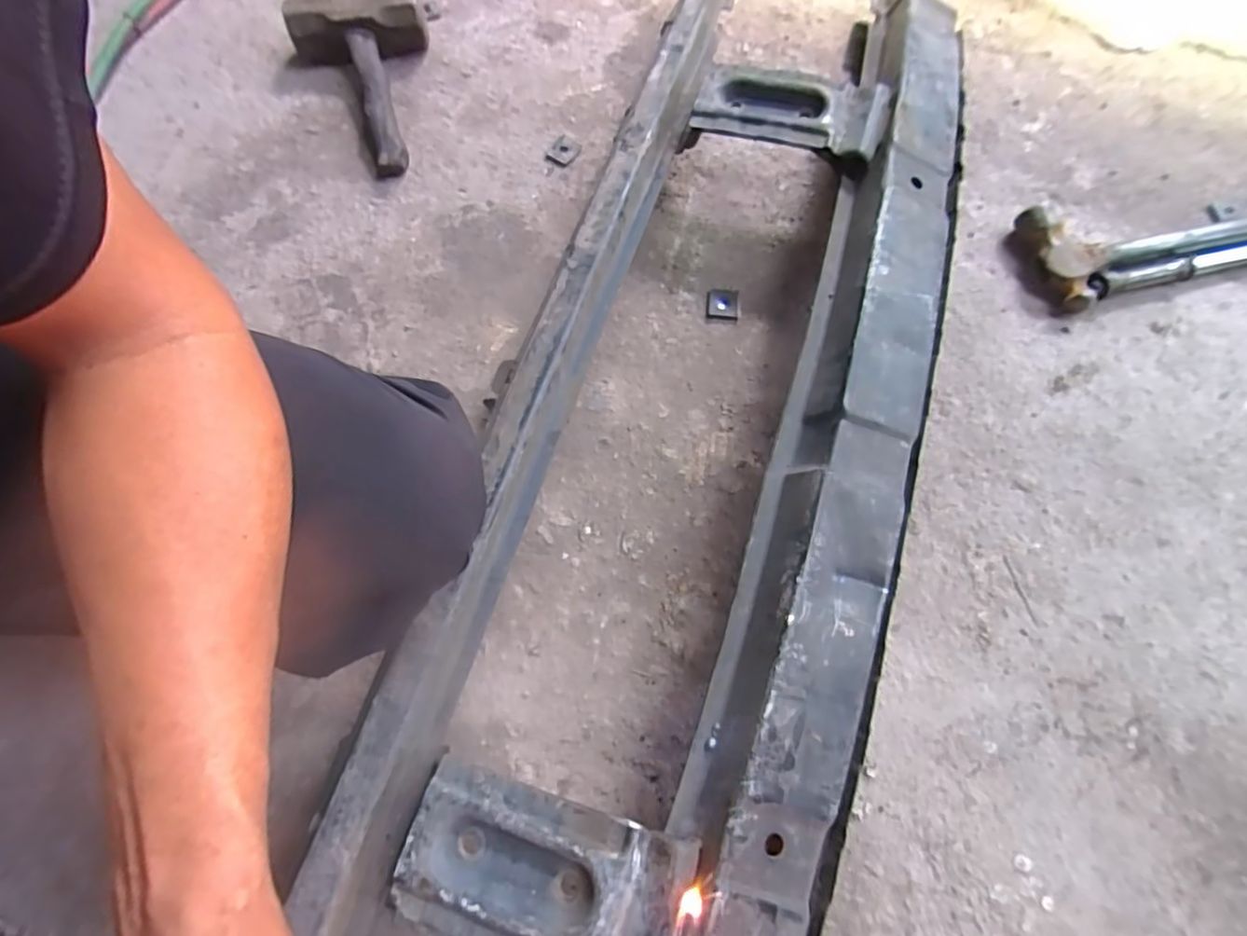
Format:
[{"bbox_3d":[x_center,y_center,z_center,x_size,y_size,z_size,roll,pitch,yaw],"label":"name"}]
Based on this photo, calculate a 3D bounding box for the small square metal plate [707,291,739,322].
[{"bbox_3d":[0.107,-0.176,0.633,0.033,0.004,0.038,4,71,2],"label":"small square metal plate"}]

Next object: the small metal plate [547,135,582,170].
[{"bbox_3d":[-0.070,-0.379,0.700,0.032,0.004,0.041,25,73,9],"label":"small metal plate"}]

